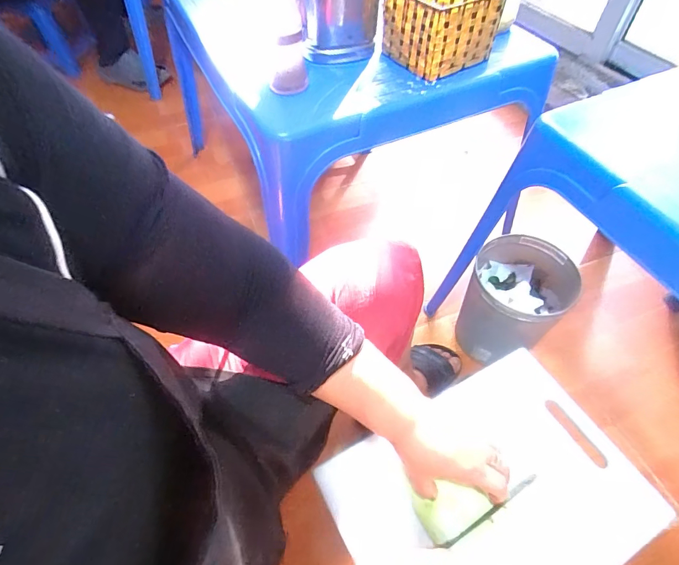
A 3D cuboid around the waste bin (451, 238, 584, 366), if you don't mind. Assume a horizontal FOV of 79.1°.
[{"bbox_3d":[0.340,0.046,0.804,0.181,0.198,0.167,18,56,14],"label":"waste bin"}]

